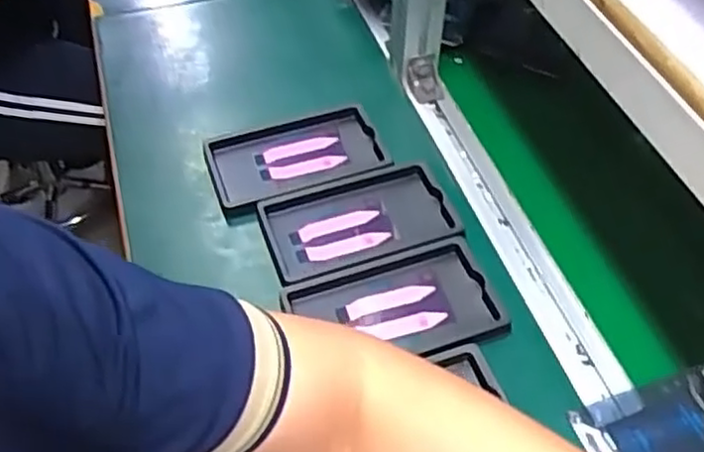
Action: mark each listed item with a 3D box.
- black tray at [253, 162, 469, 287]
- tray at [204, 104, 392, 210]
[{"bbox_3d":[0.005,-0.006,0.620,0.158,0.019,0.091,-11,51,-12],"label":"black tray"},{"bbox_3d":[-0.052,-0.063,0.670,0.157,0.024,0.091,-14,52,-14],"label":"tray"}]

